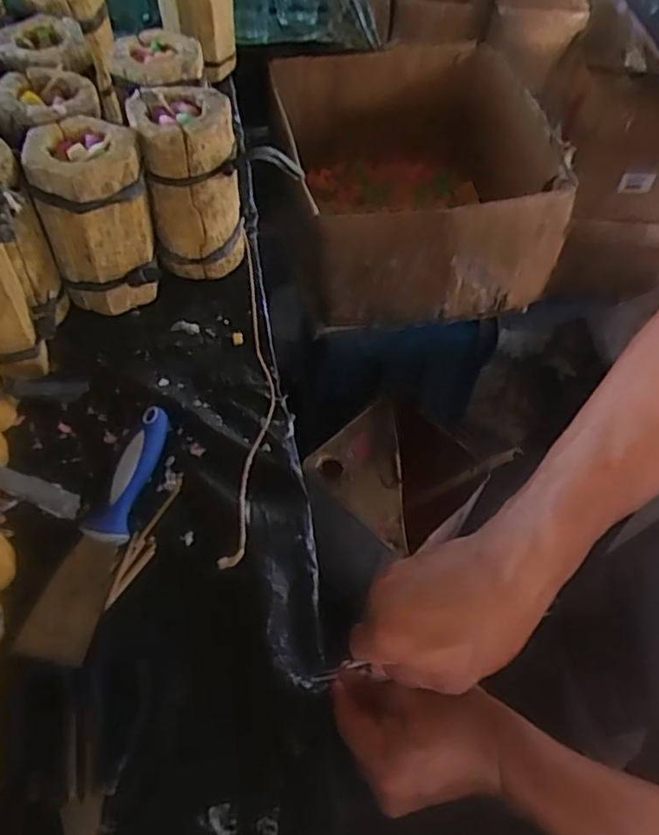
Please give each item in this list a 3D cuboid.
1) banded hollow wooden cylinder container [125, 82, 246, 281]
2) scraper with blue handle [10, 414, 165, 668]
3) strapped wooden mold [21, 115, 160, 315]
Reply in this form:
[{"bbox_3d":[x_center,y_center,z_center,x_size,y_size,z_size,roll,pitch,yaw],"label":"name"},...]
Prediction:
[{"bbox_3d":[-0.137,-0.227,0.611,0.086,0.161,0.091,-16,58,-16],"label":"banded hollow wooden cylinder container"},{"bbox_3d":[-0.175,0.079,0.473,0.049,0.019,0.202,11,55,3],"label":"scraper with blue handle"},{"bbox_3d":[-0.212,-0.182,0.575,0.090,0.154,0.091,-7,56,-10],"label":"strapped wooden mold"}]

